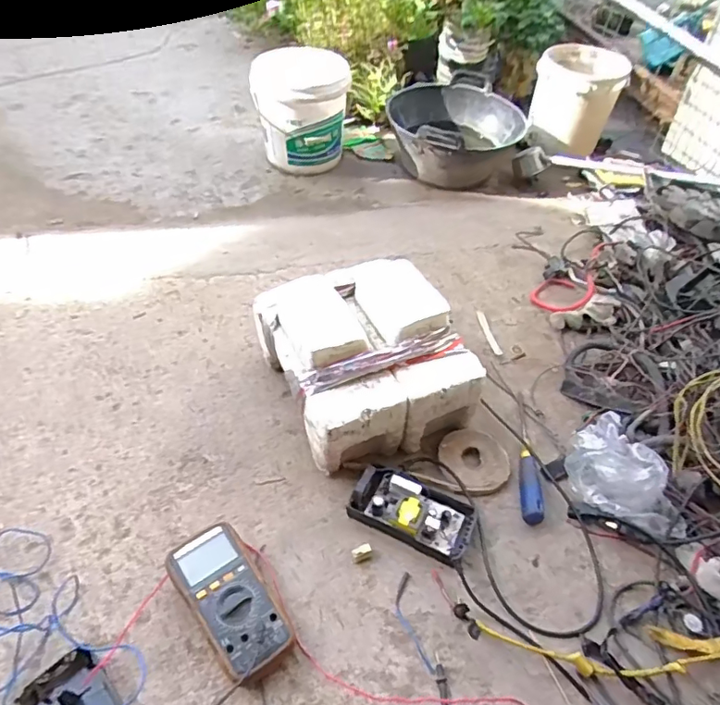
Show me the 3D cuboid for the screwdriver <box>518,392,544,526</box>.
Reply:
[{"bbox_3d":[0.270,0.157,0.873,0.029,0.025,0.251,10,45,3],"label":"screwdriver"}]

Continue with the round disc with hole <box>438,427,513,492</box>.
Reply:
[{"bbox_3d":[0.187,0.167,0.867,0.099,0.015,0.110,-25,53,-28],"label":"round disc with hole"}]

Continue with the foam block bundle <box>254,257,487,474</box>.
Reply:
[{"bbox_3d":[0.002,0.008,0.900,0.264,0.202,0.304,-18,50,-23],"label":"foam block bundle"}]

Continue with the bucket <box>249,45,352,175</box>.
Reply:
[{"bbox_3d":[-0.167,-0.659,1.526,0.245,0.292,0.245,3,47,-3],"label":"bucket"}]

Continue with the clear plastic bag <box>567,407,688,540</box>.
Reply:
[{"bbox_3d":[0.393,0.198,0.817,0.087,0.098,0.186,-23,52,-27],"label":"clear plastic bag"}]

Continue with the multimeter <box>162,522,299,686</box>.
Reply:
[{"bbox_3d":[-0.160,0.309,0.683,0.091,0.048,0.181,-28,55,-30],"label":"multimeter"}]

